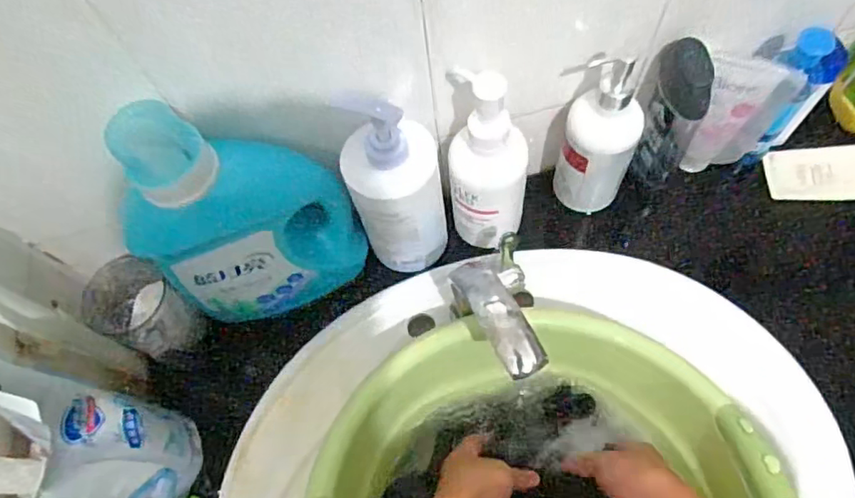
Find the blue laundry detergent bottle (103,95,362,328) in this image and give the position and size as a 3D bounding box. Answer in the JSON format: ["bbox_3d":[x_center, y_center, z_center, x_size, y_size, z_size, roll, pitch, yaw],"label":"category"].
[{"bbox_3d":[-0.154,-0.020,0.491,0.173,0.256,0.076,-15,63,-3],"label":"blue laundry detergent bottle"}]

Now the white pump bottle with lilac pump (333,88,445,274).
[{"bbox_3d":[-0.027,-0.058,0.521,0.089,0.200,0.078,-19,64,-5],"label":"white pump bottle with lilac pump"}]

